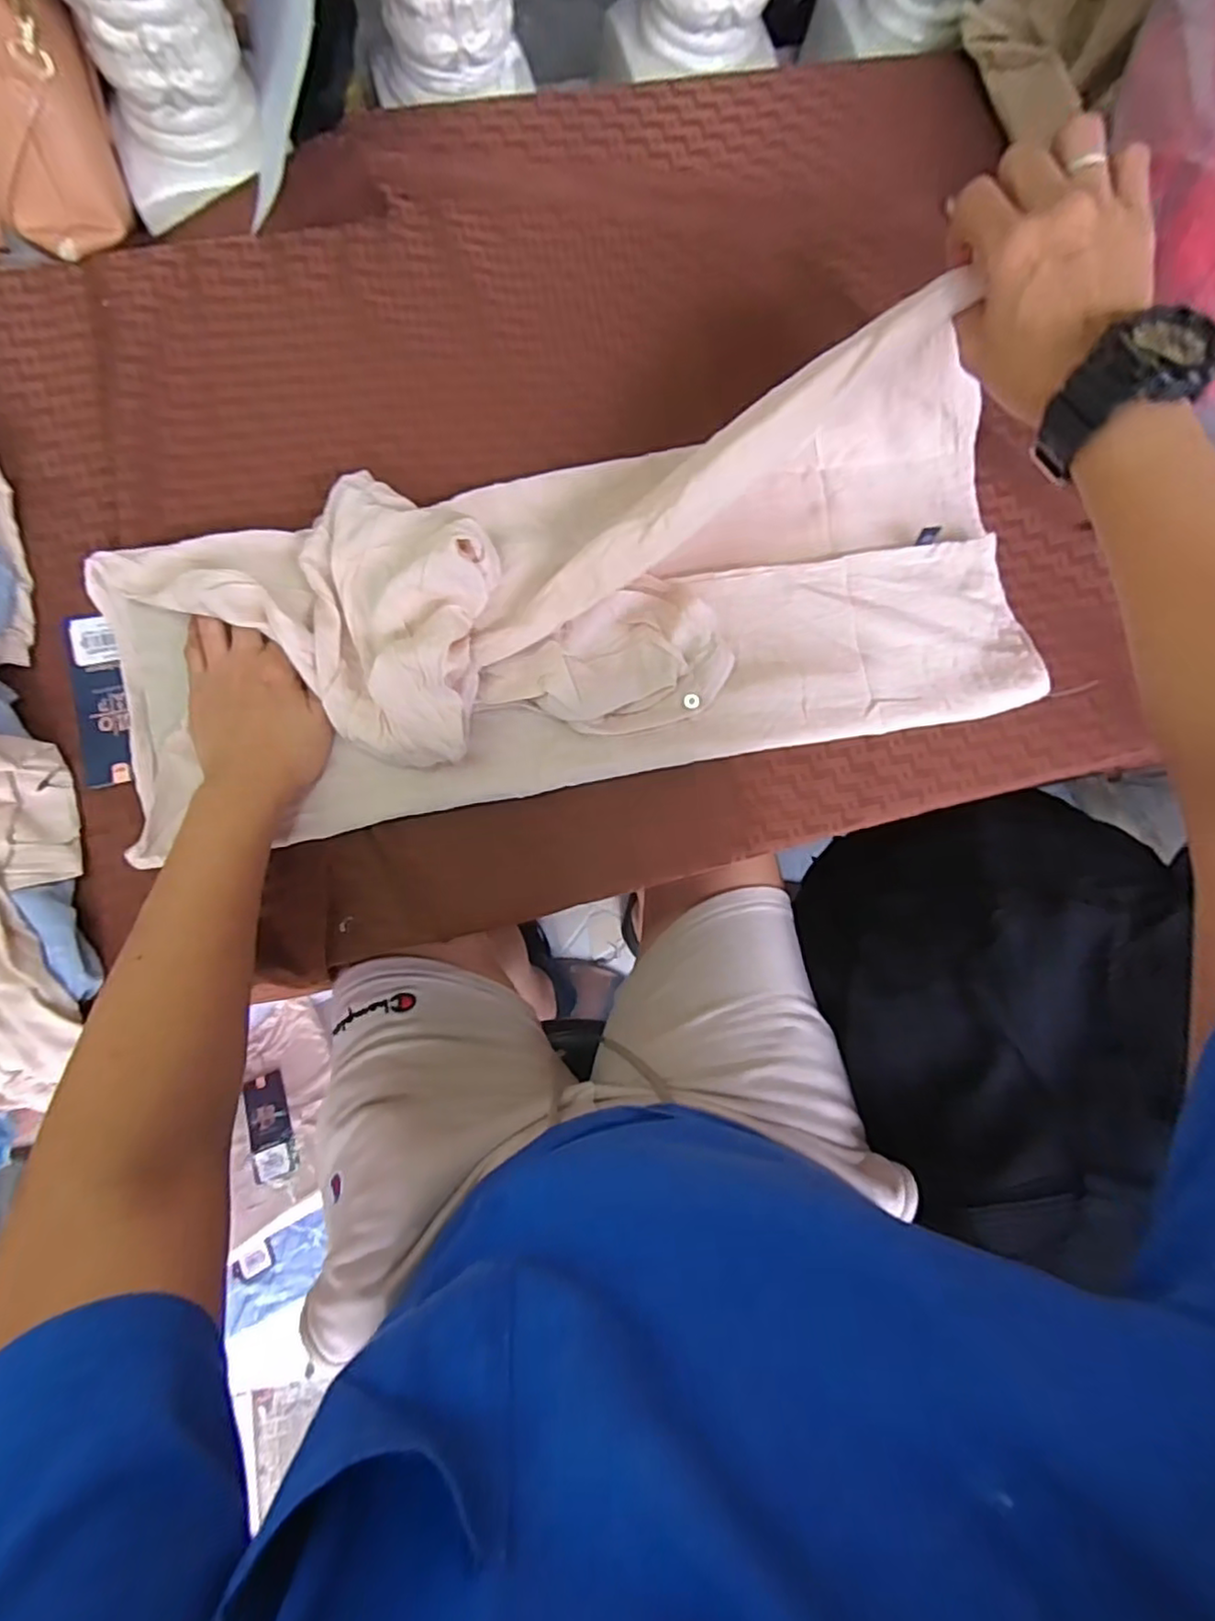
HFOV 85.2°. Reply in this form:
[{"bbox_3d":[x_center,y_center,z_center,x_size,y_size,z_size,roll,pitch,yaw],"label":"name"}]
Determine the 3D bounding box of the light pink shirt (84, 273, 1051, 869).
[{"bbox_3d":[-0.006,-0.141,0.425,0.627,0.127,0.233,-13,83,-8],"label":"light pink shirt"}]

